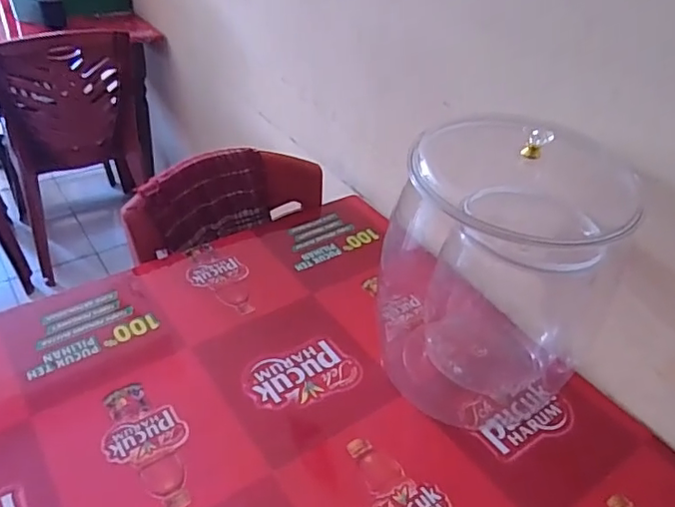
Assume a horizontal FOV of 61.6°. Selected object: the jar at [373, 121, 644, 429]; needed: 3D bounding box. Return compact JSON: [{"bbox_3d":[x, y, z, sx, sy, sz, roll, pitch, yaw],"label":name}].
[{"bbox_3d":[0.217,0.030,0.751,0.256,0.353,0.225,-23,47,-32],"label":"jar"}]

